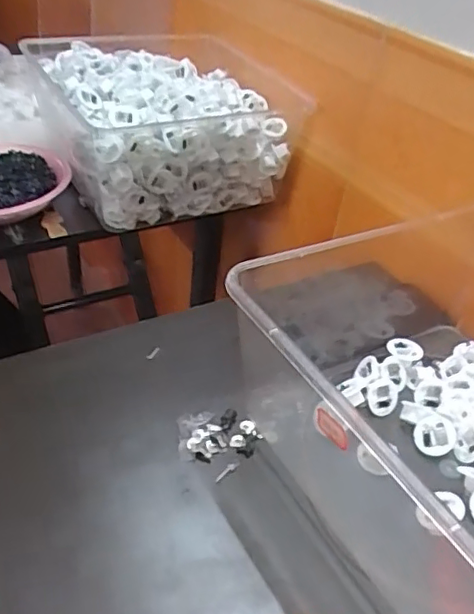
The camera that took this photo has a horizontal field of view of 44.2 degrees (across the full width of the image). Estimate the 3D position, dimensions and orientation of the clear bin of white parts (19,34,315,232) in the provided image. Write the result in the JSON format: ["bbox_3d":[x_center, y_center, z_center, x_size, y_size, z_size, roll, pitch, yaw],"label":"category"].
[{"bbox_3d":[-0.077,-0.245,0.799,0.309,0.171,0.260,-17,44,-25],"label":"clear bin of white parts"}]

